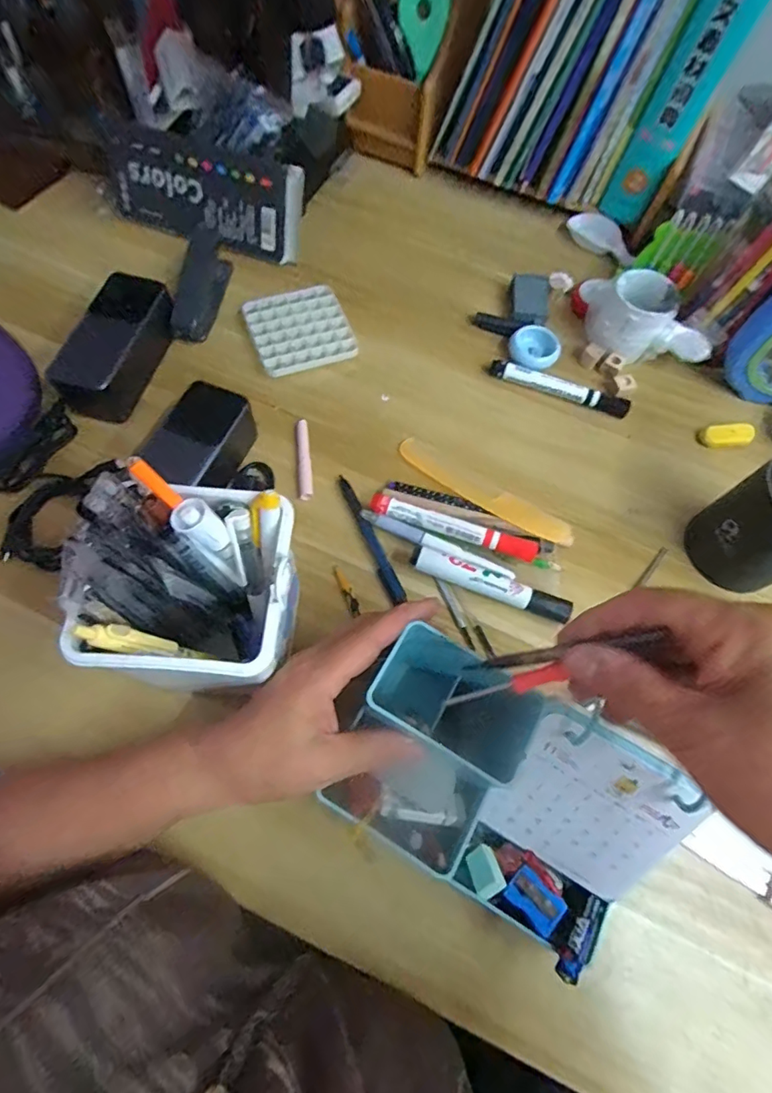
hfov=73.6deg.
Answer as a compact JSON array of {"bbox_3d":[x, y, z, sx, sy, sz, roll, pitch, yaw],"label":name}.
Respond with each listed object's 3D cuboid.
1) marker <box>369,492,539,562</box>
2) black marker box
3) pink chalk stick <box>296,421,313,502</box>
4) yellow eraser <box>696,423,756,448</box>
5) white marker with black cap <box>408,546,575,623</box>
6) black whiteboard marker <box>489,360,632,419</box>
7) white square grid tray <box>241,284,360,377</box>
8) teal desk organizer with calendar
[{"bbox_3d":[0.055,-0.014,0.422,0.139,0.022,0.015,18,66,5],"label":"marker"},{"bbox_3d":[-0.195,-0.377,0.553,0.219,0.088,0.028,17,34,3],"label":"black marker box"},{"bbox_3d":[-0.073,-0.078,0.457,0.013,0.013,0.080,-4,66,-5],"label":"pink chalk stick"},{"bbox_3d":[0.328,-0.106,0.496,0.050,0.012,0.021,0,66,-3],"label":"yellow eraser"},{"bbox_3d":[0.082,0.031,0.407,0.127,0.019,0.018,20,66,5],"label":"white marker with black cap"},{"bbox_3d":[0.170,-0.156,0.503,0.137,0.012,0.017,19,66,5],"label":"black whiteboard marker"},{"bbox_3d":[-0.087,-0.219,0.519,0.096,0.009,0.100,-20,69,-12],"label":"white square grid tray"},{"bbox_3d":[0.066,0.145,0.301,0.183,0.091,0.110,29,68,9],"label":"teal desk organizer with calendar"}]

